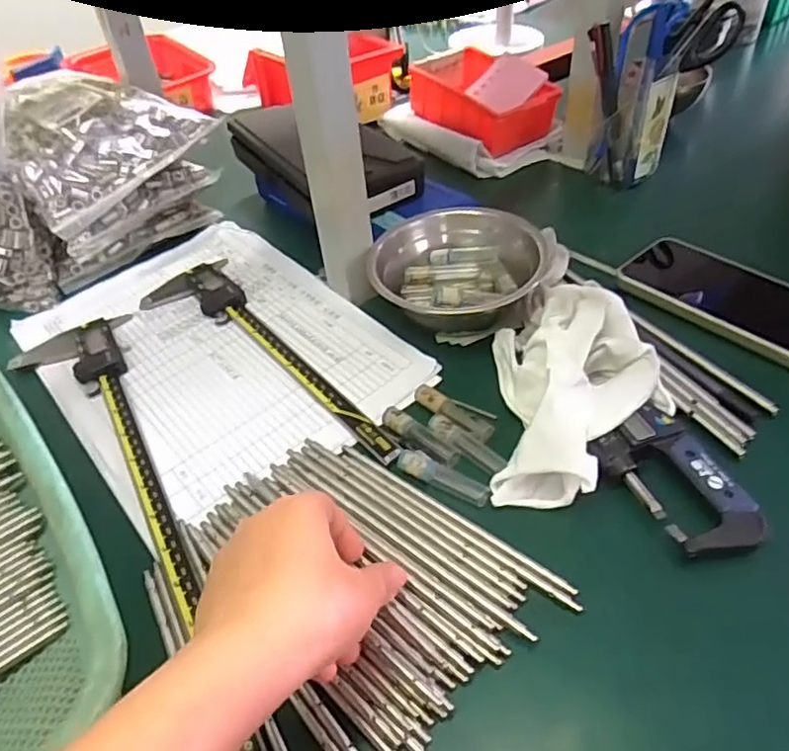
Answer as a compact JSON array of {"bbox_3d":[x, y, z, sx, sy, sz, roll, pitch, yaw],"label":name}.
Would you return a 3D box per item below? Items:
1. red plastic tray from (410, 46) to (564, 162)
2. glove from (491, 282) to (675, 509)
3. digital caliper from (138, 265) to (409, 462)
[{"bbox_3d":[0.096,-0.304,0.692,0.102,0.054,0.149,-32,49,-22],"label":"red plastic tray"},{"bbox_3d":[0.118,-0.003,0.402,0.108,0.041,0.177,0,45,9],"label":"glove"},{"bbox_3d":[-0.106,-0.012,0.467,0.078,0.011,0.275,-28,48,-22],"label":"digital caliper"}]

